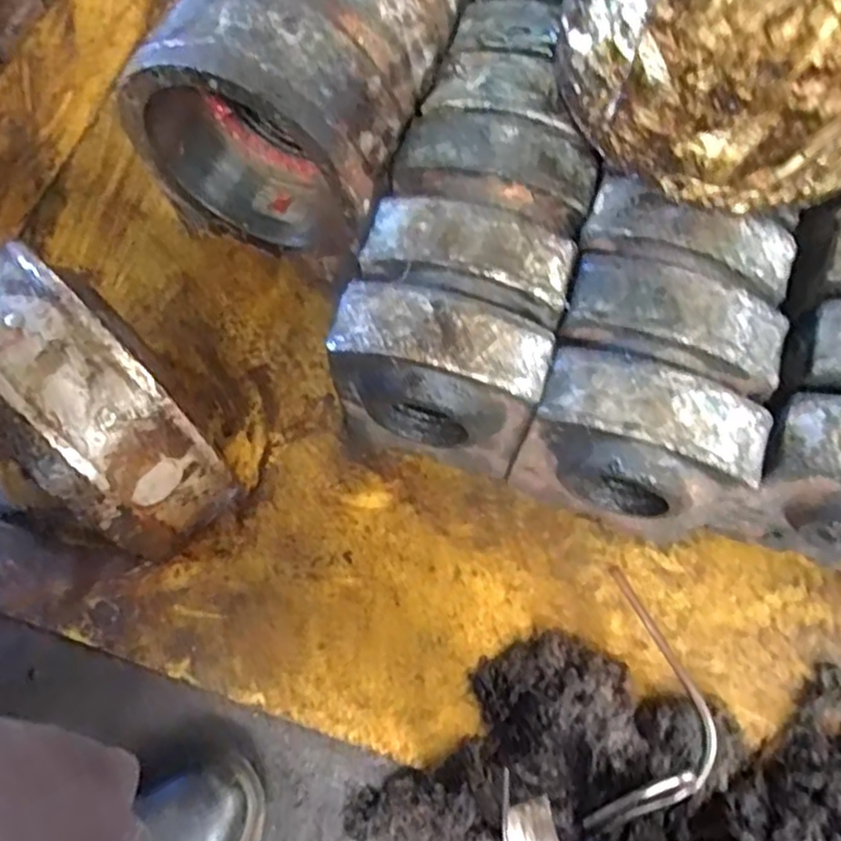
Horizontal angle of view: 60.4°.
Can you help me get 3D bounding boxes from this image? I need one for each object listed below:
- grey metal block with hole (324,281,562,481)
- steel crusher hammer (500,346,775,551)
[{"bbox_3d":[0.013,-0.027,0.601,0.163,0.187,0.093,10,69,2],"label":"grey metal block with hole"},{"bbox_3d":[0.166,0.027,0.582,0.161,0.189,0.085,17,70,5],"label":"steel crusher hammer"}]

